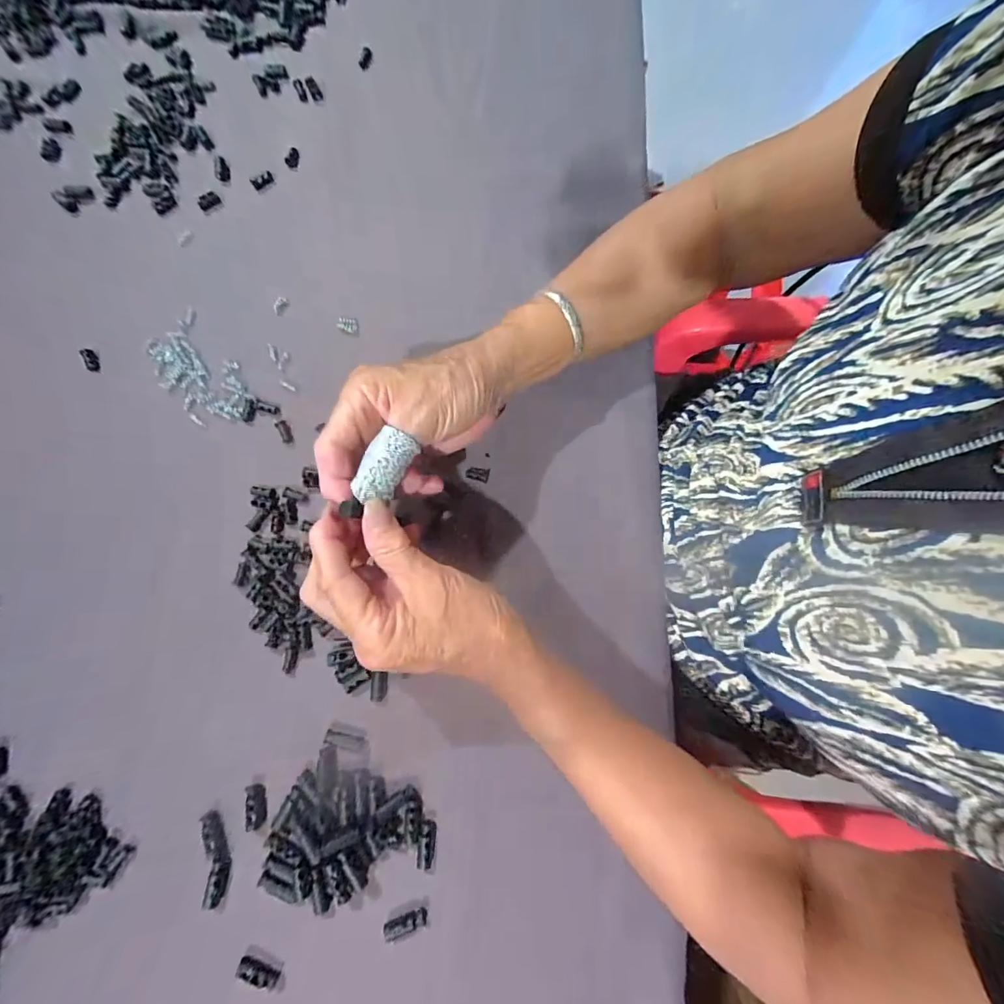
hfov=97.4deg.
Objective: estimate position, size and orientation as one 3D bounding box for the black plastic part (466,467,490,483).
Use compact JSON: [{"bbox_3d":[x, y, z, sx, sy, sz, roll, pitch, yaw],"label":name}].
[{"bbox_3d":[-0.018,-0.021,0.325,0.017,0.004,0.010,12,78,1],"label":"black plastic part"}]

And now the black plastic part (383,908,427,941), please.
[{"bbox_3d":[-0.059,0.254,0.265,0.027,0.010,0.006,-18,79,-5],"label":"black plastic part"}]

